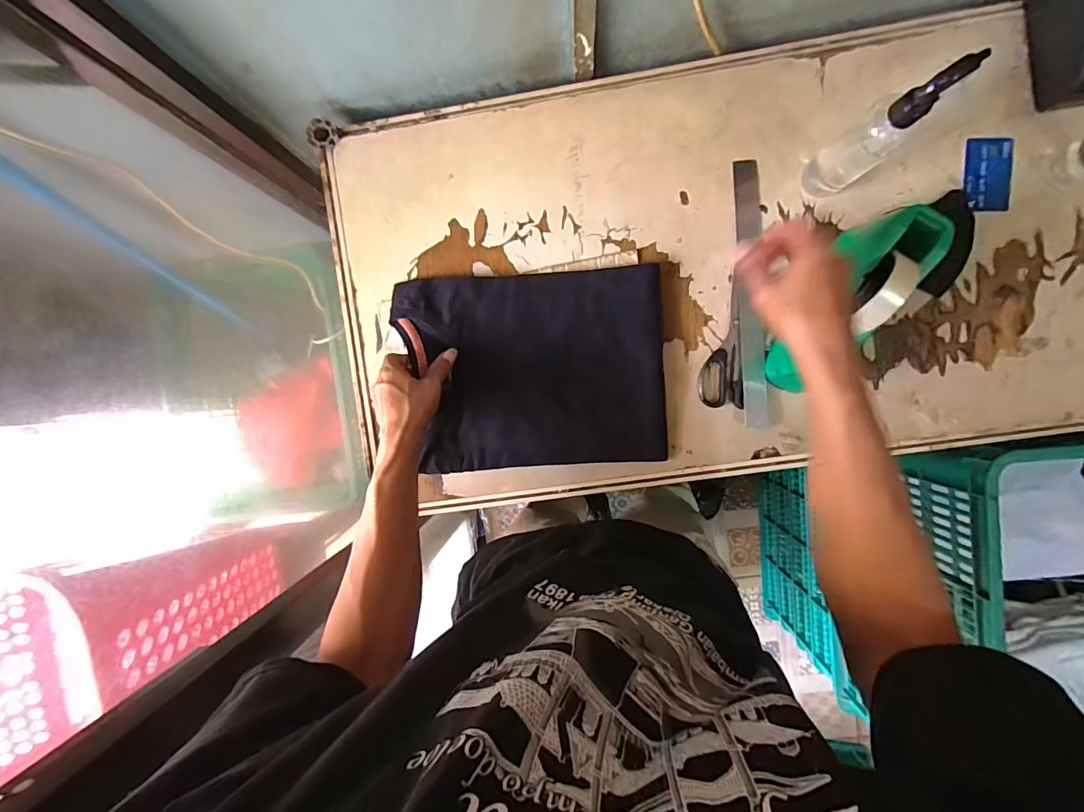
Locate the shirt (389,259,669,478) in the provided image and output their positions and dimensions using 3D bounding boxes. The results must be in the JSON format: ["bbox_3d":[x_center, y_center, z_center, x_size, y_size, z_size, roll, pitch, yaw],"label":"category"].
[{"bbox_3d":[-0.012,-0.043,0.555,0.311,0.015,0.231,-3,92,3],"label":"shirt"}]

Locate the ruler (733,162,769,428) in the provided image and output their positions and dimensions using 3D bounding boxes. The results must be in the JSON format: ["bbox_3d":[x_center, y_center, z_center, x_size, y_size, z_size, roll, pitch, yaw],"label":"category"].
[{"bbox_3d":[0.252,-0.134,0.546,0.030,0.008,0.317,-2,88,8],"label":"ruler"}]

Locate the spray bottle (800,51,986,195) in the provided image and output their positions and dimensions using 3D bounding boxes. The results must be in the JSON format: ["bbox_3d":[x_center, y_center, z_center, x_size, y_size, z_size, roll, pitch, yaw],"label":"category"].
[{"bbox_3d":[0.332,-0.273,0.451,0.055,0.192,0.042,-37,90,4],"label":"spray bottle"}]

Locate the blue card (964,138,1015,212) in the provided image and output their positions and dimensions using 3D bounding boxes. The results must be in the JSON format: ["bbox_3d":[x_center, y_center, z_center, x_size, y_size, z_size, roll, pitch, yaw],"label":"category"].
[{"bbox_3d":[0.521,-0.270,0.531,0.054,0.005,0.083,6,94,1],"label":"blue card"}]

